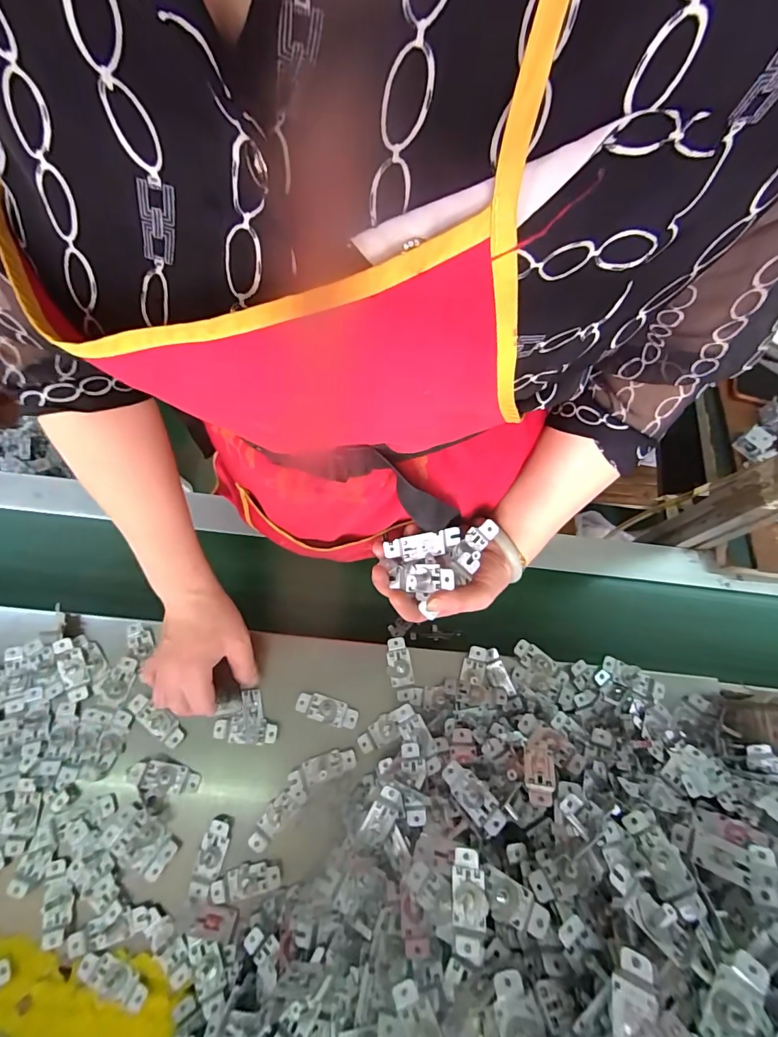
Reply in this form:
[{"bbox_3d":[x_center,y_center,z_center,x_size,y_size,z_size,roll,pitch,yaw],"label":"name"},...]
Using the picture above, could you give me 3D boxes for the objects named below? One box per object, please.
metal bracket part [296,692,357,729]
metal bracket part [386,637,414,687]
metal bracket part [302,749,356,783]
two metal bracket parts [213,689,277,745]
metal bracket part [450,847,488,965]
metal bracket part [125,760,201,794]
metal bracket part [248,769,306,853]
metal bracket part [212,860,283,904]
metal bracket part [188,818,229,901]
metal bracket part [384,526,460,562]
[{"bbox_3d":[-0.064,0.199,0.459,0.063,0.014,0.026,16,71,4],"label":"metal bracket part"},{"bbox_3d":[0.011,0.154,0.478,0.026,0.011,0.049,-6,71,-4],"label":"metal bracket part"},{"bbox_3d":[-0.059,0.247,0.443,0.050,0.010,0.023,-18,72,-8],"label":"metal bracket part"},{"bbox_3d":[-0.147,0.204,0.455,0.064,0.016,0.051,1,70,-2],"label":"two metal bracket parts"},{"bbox_3d":[0.060,0.287,0.332,0.024,0.013,0.068,5,70,0],"label":"metal bracket part"},{"bbox_3d":[-0.217,0.251,0.428,0.065,0.008,0.026,25,69,-19],"label":"metal bracket part"},{"bbox_3d":[-0.105,0.283,0.425,0.025,0.010,0.075,34,73,10],"label":"metal bracket part"},{"bbox_3d":[-0.133,0.335,0.408,0.064,0.010,0.026,-14,71,-7],"label":"metal bracket part"},{"bbox_3d":[-0.167,0.320,0.415,0.023,0.004,0.065,13,70,3],"label":"metal bracket part"},{"bbox_3d":[0.030,0.023,0.396,0.068,0.012,0.025,-9,115,2],"label":"metal bracket part"}]

